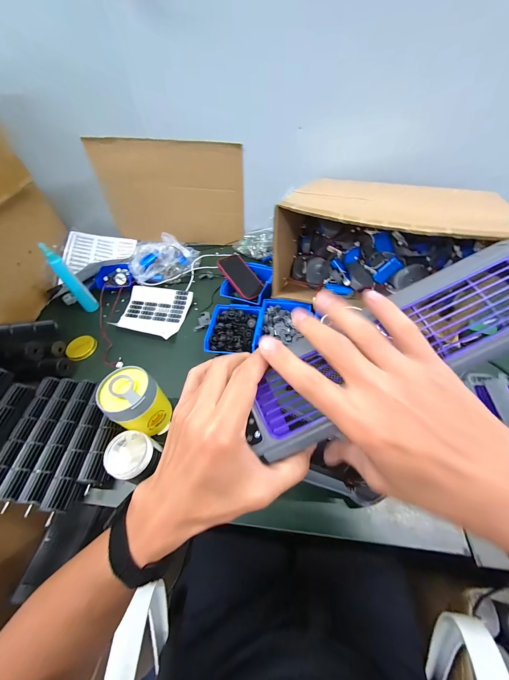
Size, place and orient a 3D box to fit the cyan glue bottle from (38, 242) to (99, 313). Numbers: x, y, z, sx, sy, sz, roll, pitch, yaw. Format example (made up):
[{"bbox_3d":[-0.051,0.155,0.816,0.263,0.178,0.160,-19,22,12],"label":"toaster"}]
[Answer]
[{"bbox_3d":[-0.496,-0.163,0.670,0.031,0.203,0.040,32,61,27],"label":"cyan glue bottle"}]

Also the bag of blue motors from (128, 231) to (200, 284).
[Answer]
[{"bbox_3d":[-0.273,-0.252,0.769,0.209,0.107,0.094,-20,53,-10],"label":"bag of blue motors"}]

